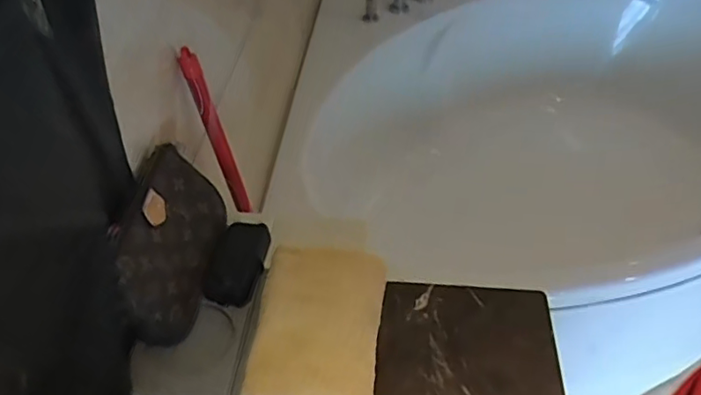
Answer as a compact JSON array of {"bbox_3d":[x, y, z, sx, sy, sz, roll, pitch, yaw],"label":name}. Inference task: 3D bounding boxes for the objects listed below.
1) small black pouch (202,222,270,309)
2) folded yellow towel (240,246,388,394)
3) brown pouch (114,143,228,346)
[{"bbox_3d":[-0.125,0.067,0.675,0.056,0.018,0.120,2,43,4],"label":"small black pouch"},{"bbox_3d":[-0.031,0.127,0.589,0.119,0.041,0.184,5,43,6],"label":"folded yellow towel"},{"bbox_3d":[-0.182,0.040,0.638,0.075,0.106,0.221,-5,43,-5],"label":"brown pouch"}]

